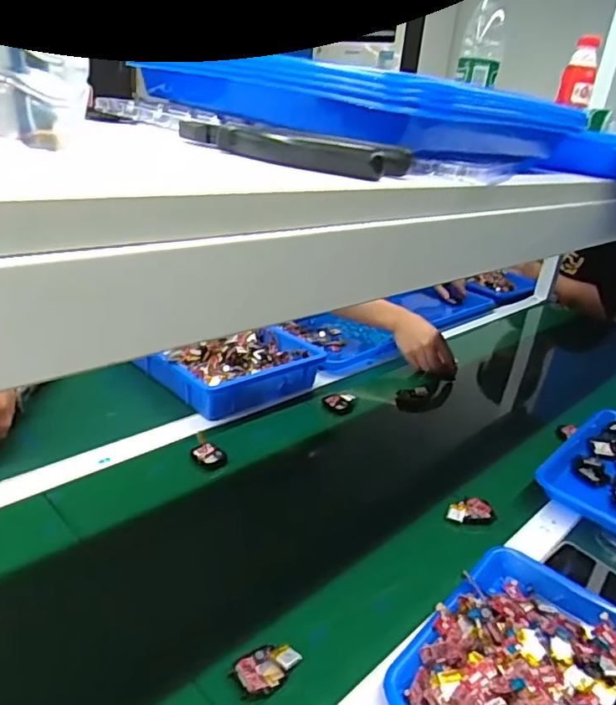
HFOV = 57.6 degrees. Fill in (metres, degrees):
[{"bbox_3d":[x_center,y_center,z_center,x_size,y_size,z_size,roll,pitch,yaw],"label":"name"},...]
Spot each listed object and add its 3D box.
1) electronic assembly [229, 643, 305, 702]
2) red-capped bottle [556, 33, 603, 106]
[{"bbox_3d":[-0.034,0.269,0.477,0.056,0.010,0.039,-7,28,-27],"label":"electronic assembly"},{"bbox_3d":[0.534,-0.553,1.097,0.056,0.121,0.071,9,21,17],"label":"red-capped bottle"}]

